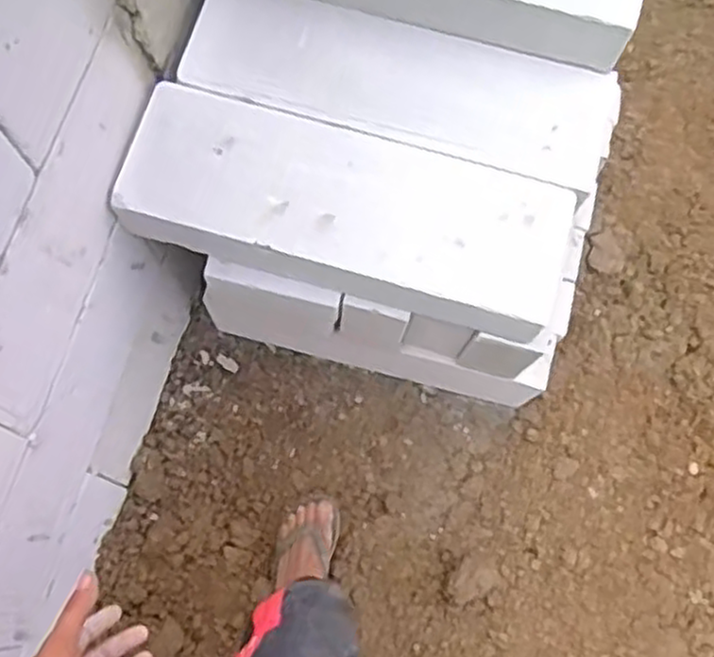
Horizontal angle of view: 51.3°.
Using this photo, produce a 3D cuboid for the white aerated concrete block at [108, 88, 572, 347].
[{"bbox_3d":[-0.013,-0.159,0.991,0.574,0.110,0.200,15,72,6],"label":"white aerated concrete block"}]

